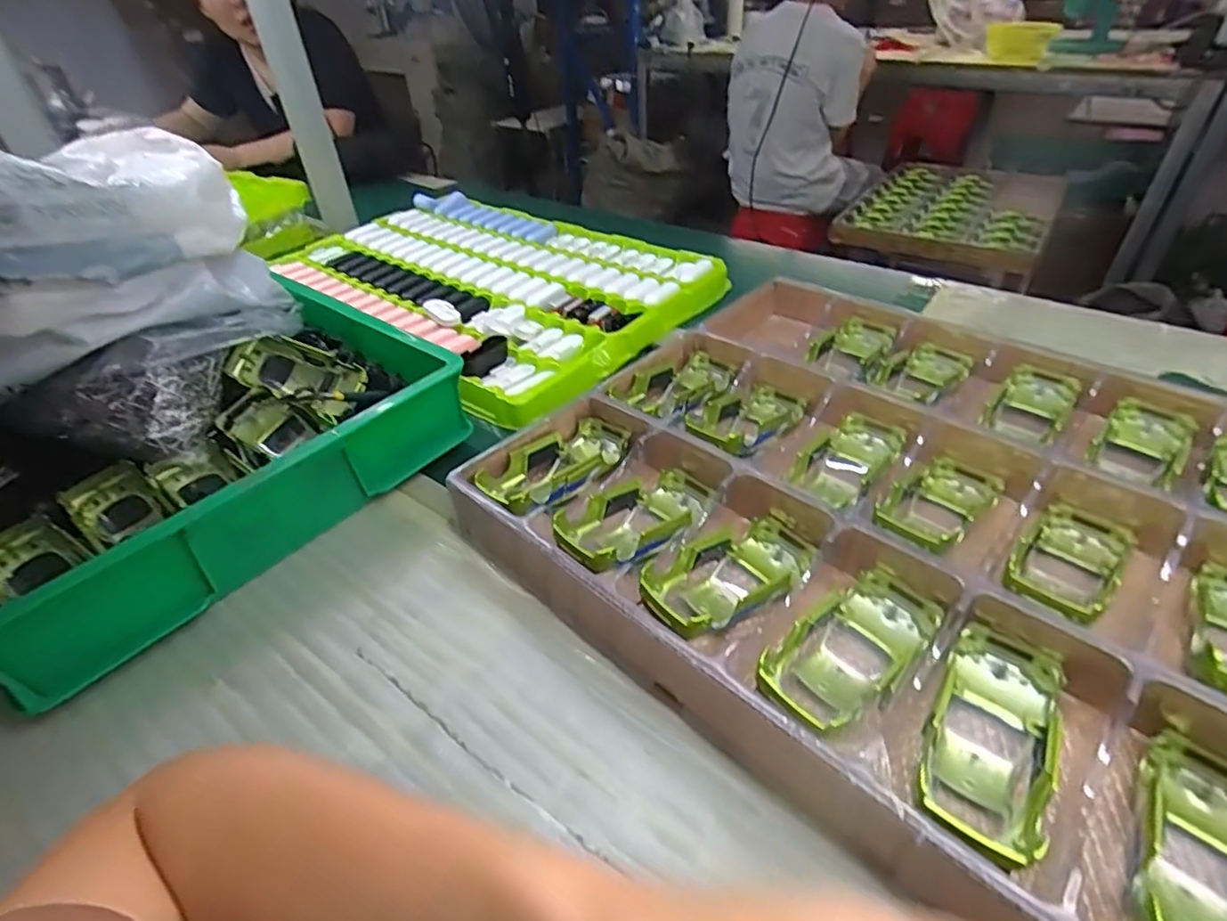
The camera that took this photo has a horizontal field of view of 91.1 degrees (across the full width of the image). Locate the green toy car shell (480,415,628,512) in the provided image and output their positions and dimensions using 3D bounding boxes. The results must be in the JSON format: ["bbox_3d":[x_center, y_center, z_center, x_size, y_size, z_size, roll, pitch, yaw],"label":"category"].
[{"bbox_3d":[-0.043,0.003,0.482,0.056,0.034,0.131,27,51,32],"label":"green toy car shell"}]

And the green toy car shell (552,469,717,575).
[{"bbox_3d":[0.019,0.044,0.432,0.074,0.028,0.137,27,33,33],"label":"green toy car shell"}]

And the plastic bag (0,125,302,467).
[{"bbox_3d":[-0.467,-0.157,0.525,0.288,0.223,0.328,-16,42,-15],"label":"plastic bag"}]

